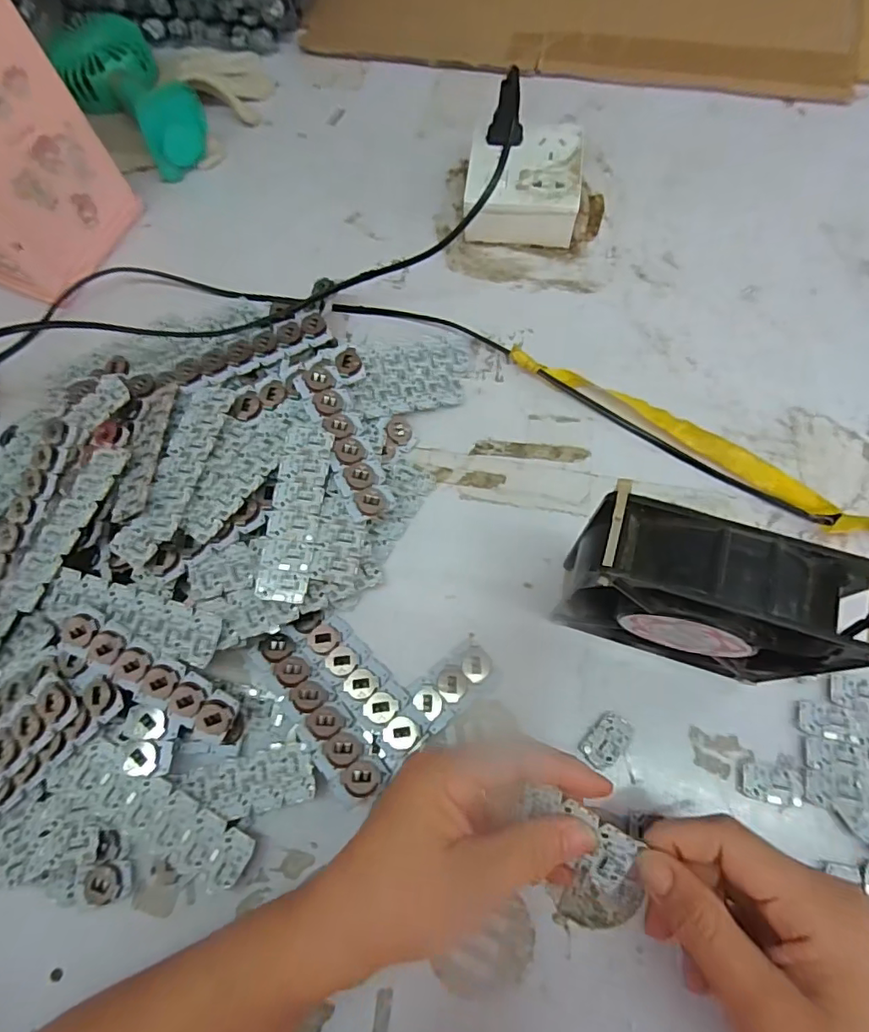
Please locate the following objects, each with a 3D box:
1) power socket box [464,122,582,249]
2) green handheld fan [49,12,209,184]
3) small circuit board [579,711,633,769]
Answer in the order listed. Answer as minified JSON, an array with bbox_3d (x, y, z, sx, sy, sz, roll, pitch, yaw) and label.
[{"bbox_3d":[0.070,-0.261,0.436,0.087,0.044,0.094,6,69,5],"label":"power socket box"},{"bbox_3d":[-0.271,-0.381,0.491,0.079,0.054,0.172,-33,71,-9],"label":"green handheld fan"},{"bbox_3d":[0.097,0.125,0.309,0.020,0.004,0.031,38,75,16],"label":"small circuit board"}]

